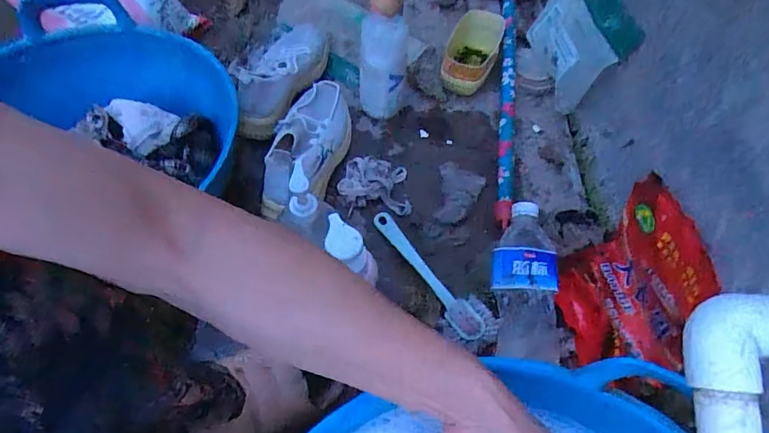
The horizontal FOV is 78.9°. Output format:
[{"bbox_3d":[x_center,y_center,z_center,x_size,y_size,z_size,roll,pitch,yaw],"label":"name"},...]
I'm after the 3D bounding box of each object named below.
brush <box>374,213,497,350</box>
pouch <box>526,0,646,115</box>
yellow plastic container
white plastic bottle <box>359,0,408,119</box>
[{"bbox_3d":[0.055,0.071,0.575,0.051,0.031,0.206,-30,64,-21],"label":"brush"},{"bbox_3d":[0.296,-0.283,0.727,0.046,0.167,0.217,1,56,-16],"label":"pouch"},{"bbox_3d":[0.144,-0.267,0.777,0.080,0.067,0.150,16,57,5],"label":"yellow plastic container"},{"bbox_3d":[-0.002,-0.227,0.650,0.066,0.212,0.051,6,57,-1],"label":"white plastic bottle"}]

